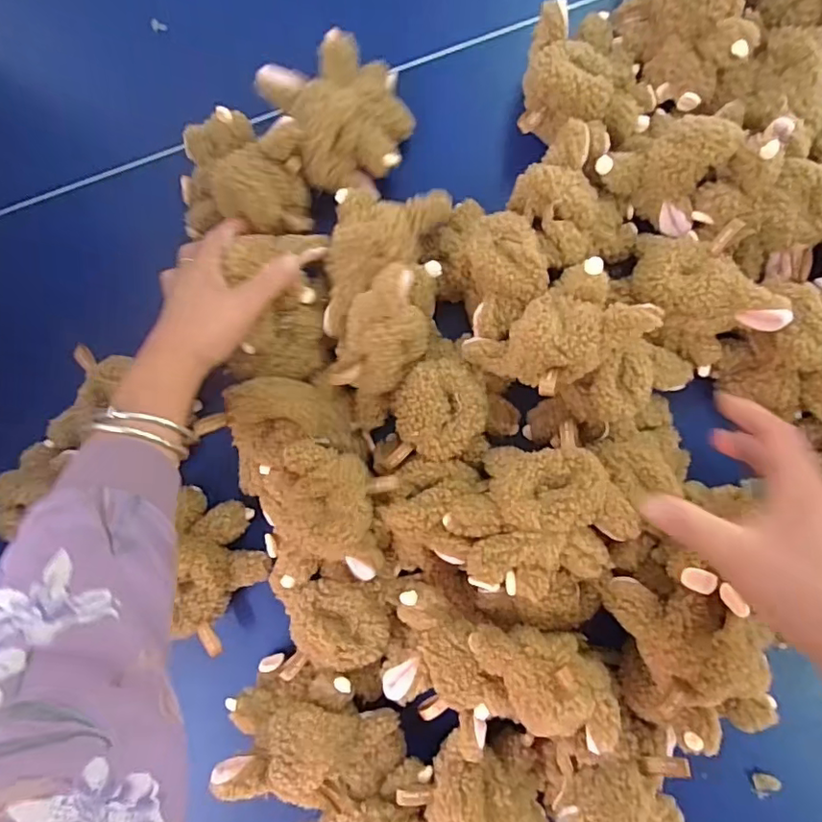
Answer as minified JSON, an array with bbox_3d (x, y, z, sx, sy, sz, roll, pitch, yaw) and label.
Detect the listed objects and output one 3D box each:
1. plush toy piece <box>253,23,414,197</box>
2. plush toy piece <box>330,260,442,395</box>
[{"bbox_3d":[-0.056,-0.258,0.478,0.107,0.057,0.117,0,87,4],"label":"plush toy piece"},{"bbox_3d":[-0.020,-0.069,0.421,0.065,0.052,0.107,11,88,4],"label":"plush toy piece"}]

